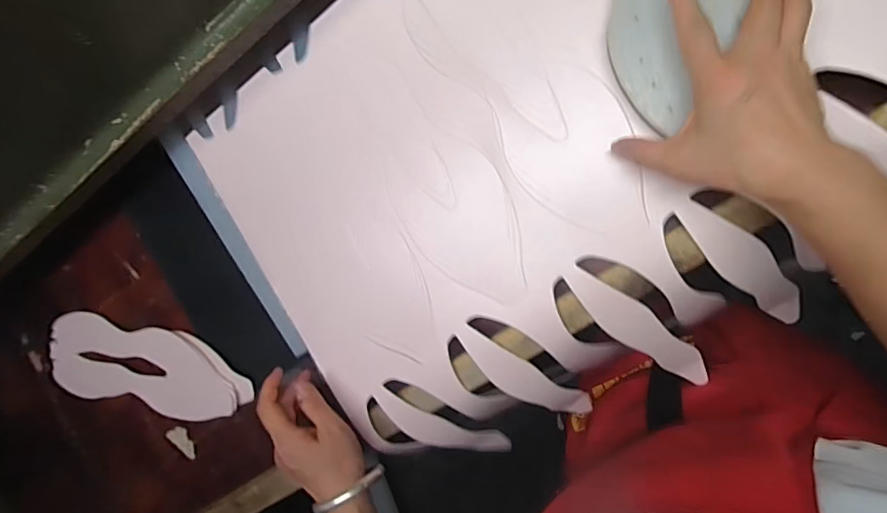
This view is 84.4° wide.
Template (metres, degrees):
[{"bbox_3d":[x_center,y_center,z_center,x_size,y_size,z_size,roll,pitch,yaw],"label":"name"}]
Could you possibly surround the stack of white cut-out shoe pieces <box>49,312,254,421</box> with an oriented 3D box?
[{"bbox_3d":[-0.354,0.131,0.576,0.296,0.018,0.104,6,99,16],"label":"stack of white cut-out shoe pieces"}]

